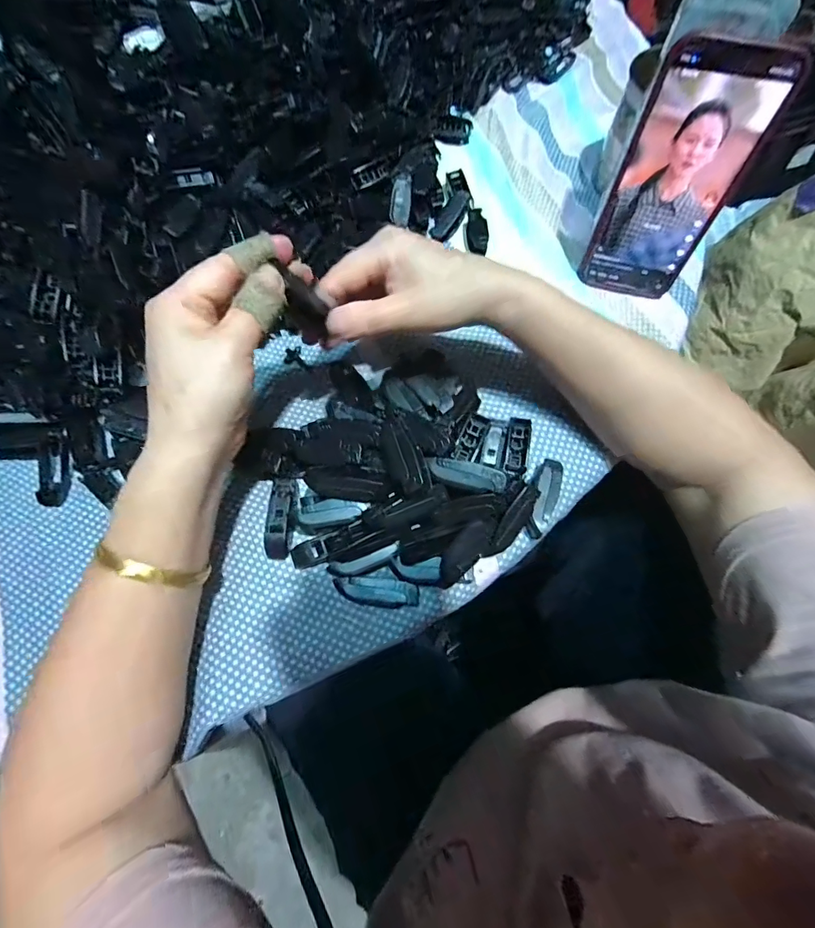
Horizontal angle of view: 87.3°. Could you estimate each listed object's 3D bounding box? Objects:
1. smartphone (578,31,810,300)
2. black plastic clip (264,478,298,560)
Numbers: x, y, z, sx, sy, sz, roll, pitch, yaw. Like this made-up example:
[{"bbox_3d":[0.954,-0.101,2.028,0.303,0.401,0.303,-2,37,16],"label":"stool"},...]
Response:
[{"bbox_3d":[0.185,-0.192,0.302,0.074,0.158,0.006,18,60,9],"label":"smartphone"},{"bbox_3d":[-0.089,0.037,0.298,0.018,0.009,0.055,3,70,4],"label":"black plastic clip"}]

